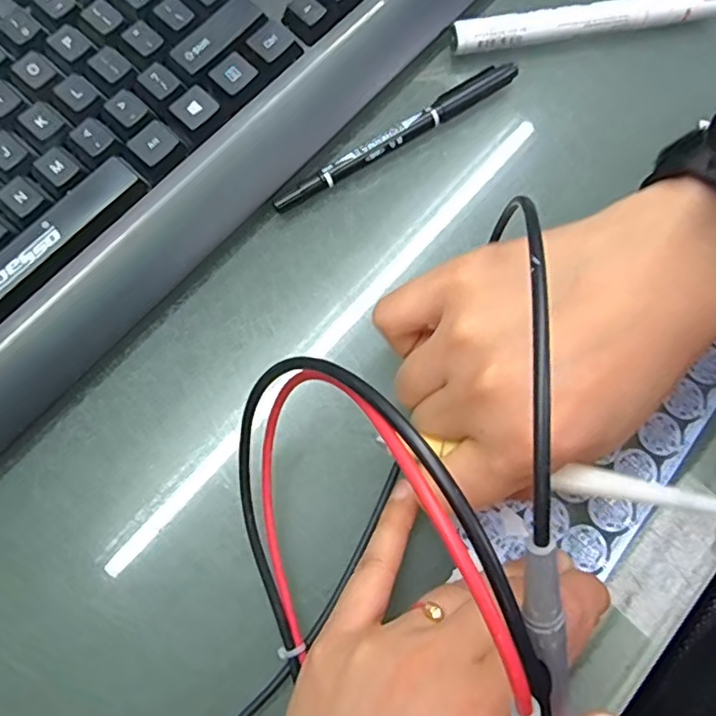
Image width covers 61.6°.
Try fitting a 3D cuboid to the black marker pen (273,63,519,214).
[{"bbox_3d":[0.019,-0.107,0.289,0.136,0.010,0.013,-33,78,-11],"label":"black marker pen"}]

